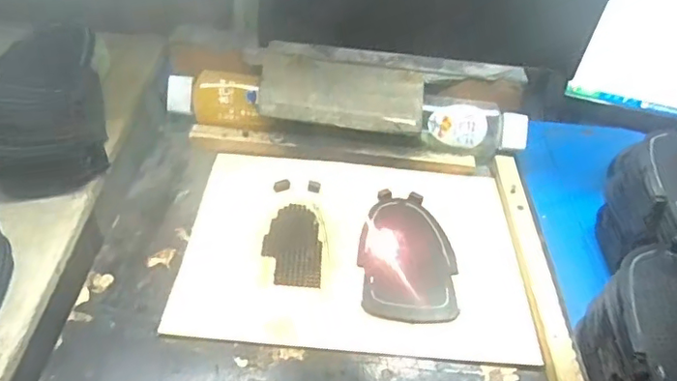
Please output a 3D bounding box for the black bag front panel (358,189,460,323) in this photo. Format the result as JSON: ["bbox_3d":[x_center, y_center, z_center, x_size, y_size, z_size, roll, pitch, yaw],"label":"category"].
[{"bbox_3d":[0.070,0.058,0.573,0.091,0.007,0.164,6,43,-1],"label":"black bag front panel"}]

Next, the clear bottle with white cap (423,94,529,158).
[{"bbox_3d":[0.165,-0.075,0.690,0.130,0.046,0.062,9,43,2],"label":"clear bottle with white cap"}]

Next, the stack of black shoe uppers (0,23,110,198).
[{"bbox_3d":[-0.334,-0.090,0.647,0.116,0.128,0.145,-5,45,-13],"label":"stack of black shoe uppers"}]

